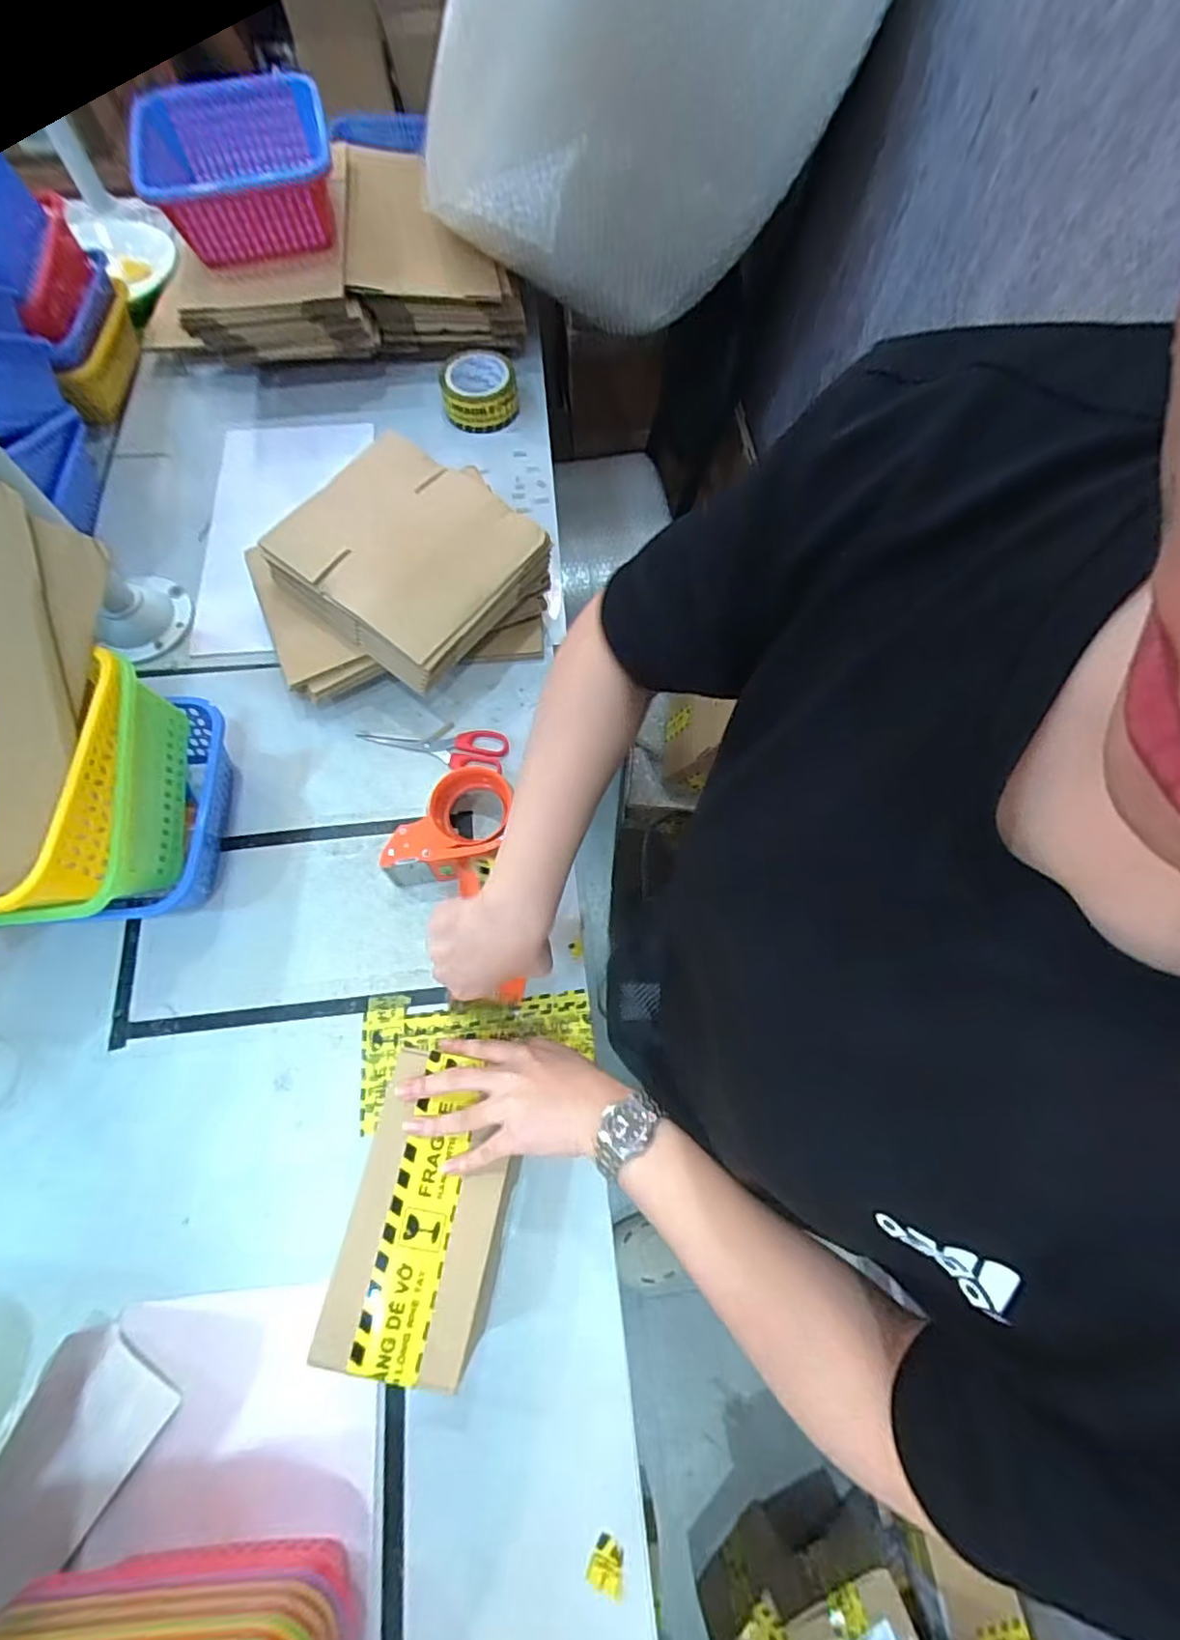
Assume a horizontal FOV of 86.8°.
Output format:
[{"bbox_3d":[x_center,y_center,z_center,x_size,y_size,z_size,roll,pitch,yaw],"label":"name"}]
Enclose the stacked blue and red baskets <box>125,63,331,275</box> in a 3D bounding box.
[{"bbox_3d":[-0.434,-0.828,0.794,0.211,0.089,0.256,-7,69,-5],"label":"stacked blue and red baskets"}]

